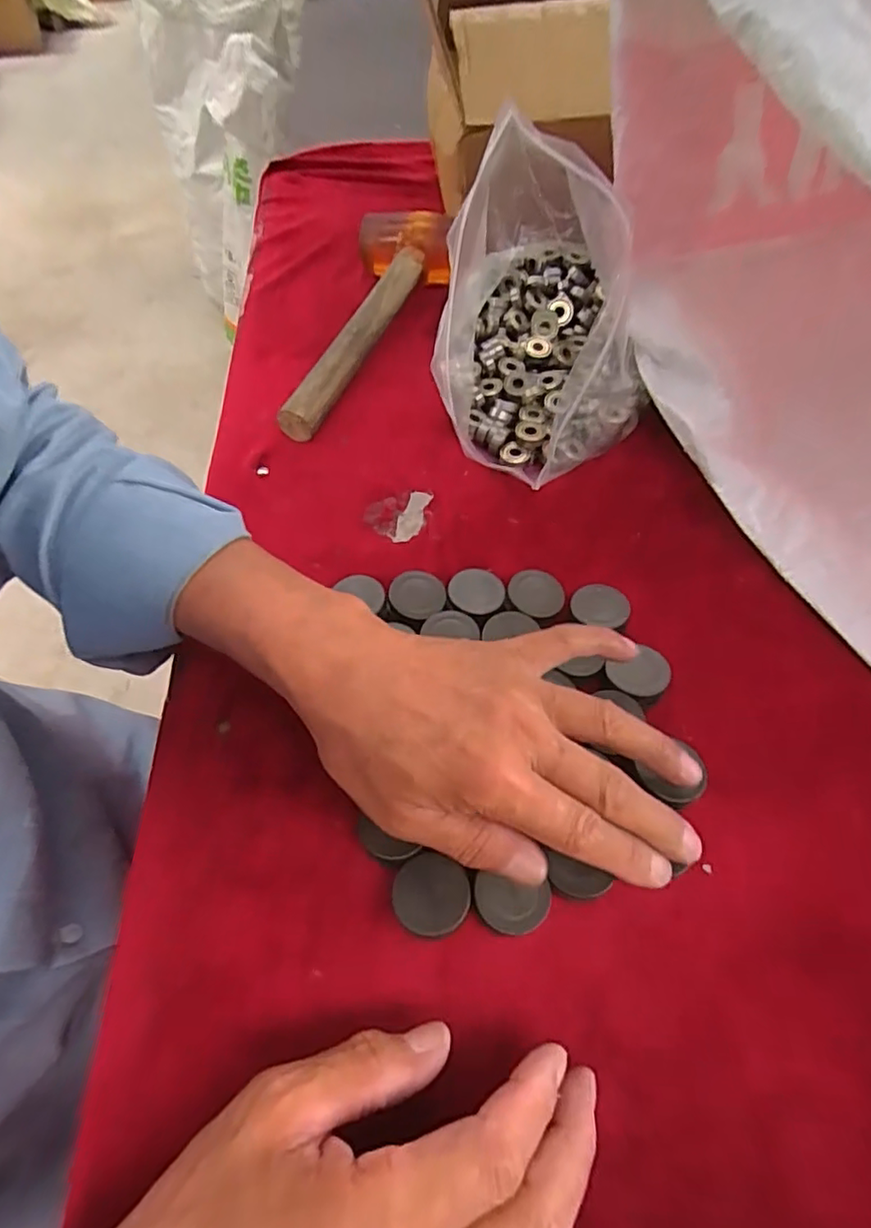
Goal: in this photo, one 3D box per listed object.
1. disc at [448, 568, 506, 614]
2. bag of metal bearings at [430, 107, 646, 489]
[{"bbox_3d":[0.024,-0.014,0.348,0.031,0.004,0.030,-1,55,1],"label":"disc"},{"bbox_3d":[0.076,-0.223,0.420,0.146,0.148,0.230,8,56,7],"label":"bag of metal bearings"}]

